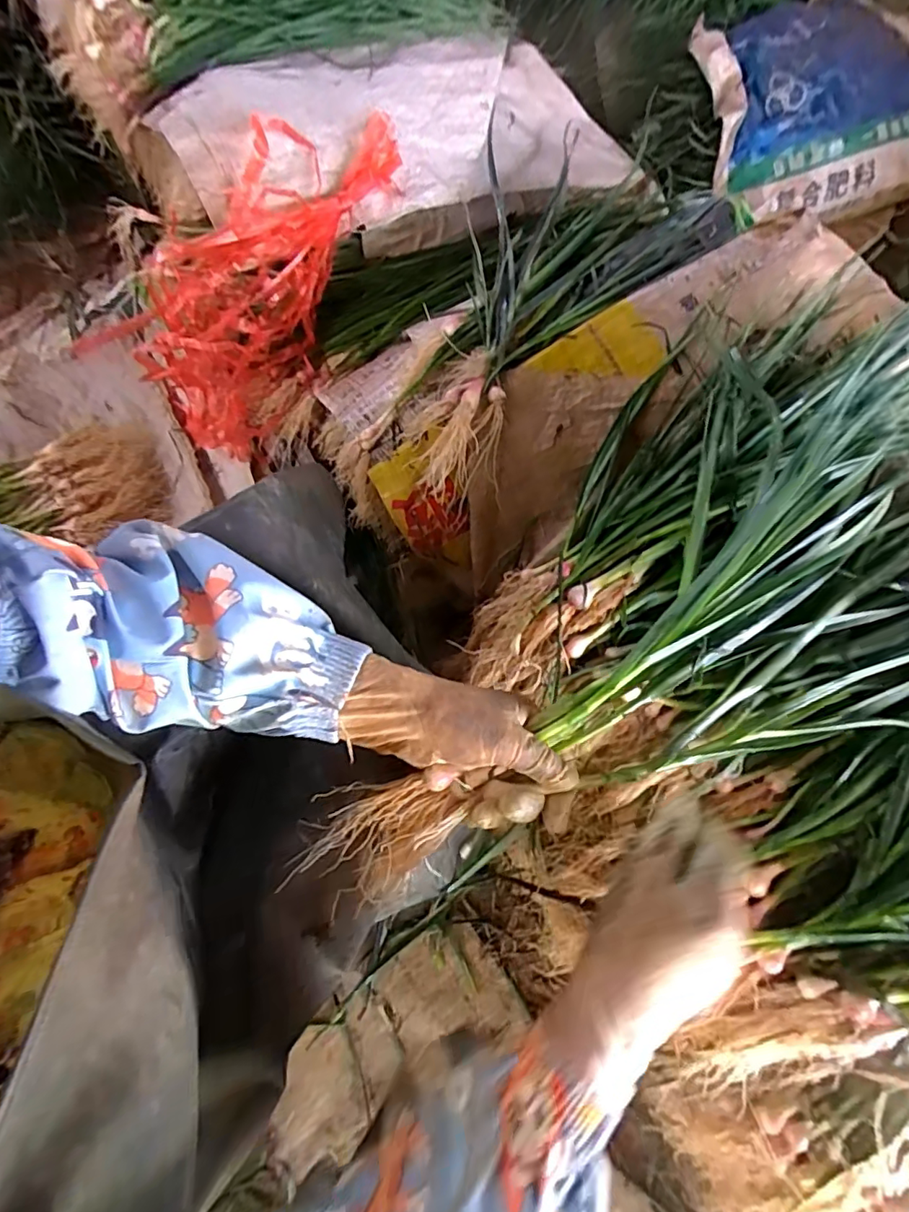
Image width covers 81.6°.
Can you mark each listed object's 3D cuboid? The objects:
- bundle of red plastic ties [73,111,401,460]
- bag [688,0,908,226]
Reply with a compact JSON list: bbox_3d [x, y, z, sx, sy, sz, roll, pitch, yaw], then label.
[{"bbox_3d":[-0.253,-0.411,0.681,0.416,0.242,0.261,-35,80,-8],"label":"bundle of red plastic ties"},{"bbox_3d":[0.646,-0.864,0.883,0.506,0.147,0.389,-23,79,-6],"label":"bag"}]

